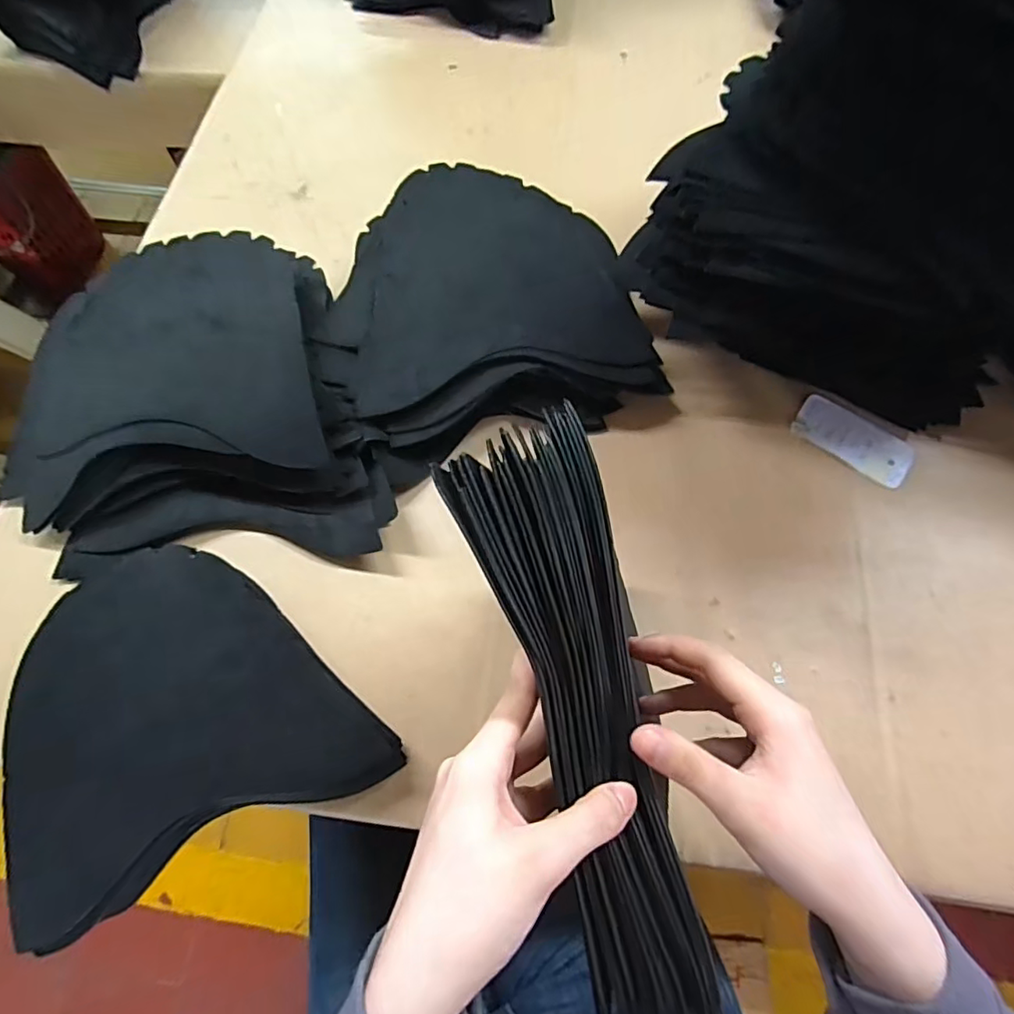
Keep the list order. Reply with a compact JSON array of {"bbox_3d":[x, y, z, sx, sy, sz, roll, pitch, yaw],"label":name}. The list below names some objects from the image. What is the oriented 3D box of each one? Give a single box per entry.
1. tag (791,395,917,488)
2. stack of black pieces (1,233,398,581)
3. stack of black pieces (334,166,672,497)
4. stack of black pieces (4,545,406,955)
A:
[{"bbox_3d":[0.317,-0.061,0.518,0.103,0.004,0.049,36,73,15],"label":"tag"},{"bbox_3d":[-0.272,-0.098,0.500,0.324,0.087,0.290,-5,67,-1],"label":"stack of black pieces"},{"bbox_3d":[-0.024,-0.197,0.539,0.277,0.078,0.310,-17,68,-6],"label":"stack of black pieces"},{"bbox_3d":[-0.238,0.139,0.409,0.245,0.045,0.218,-25,69,-9],"label":"stack of black pieces"}]

